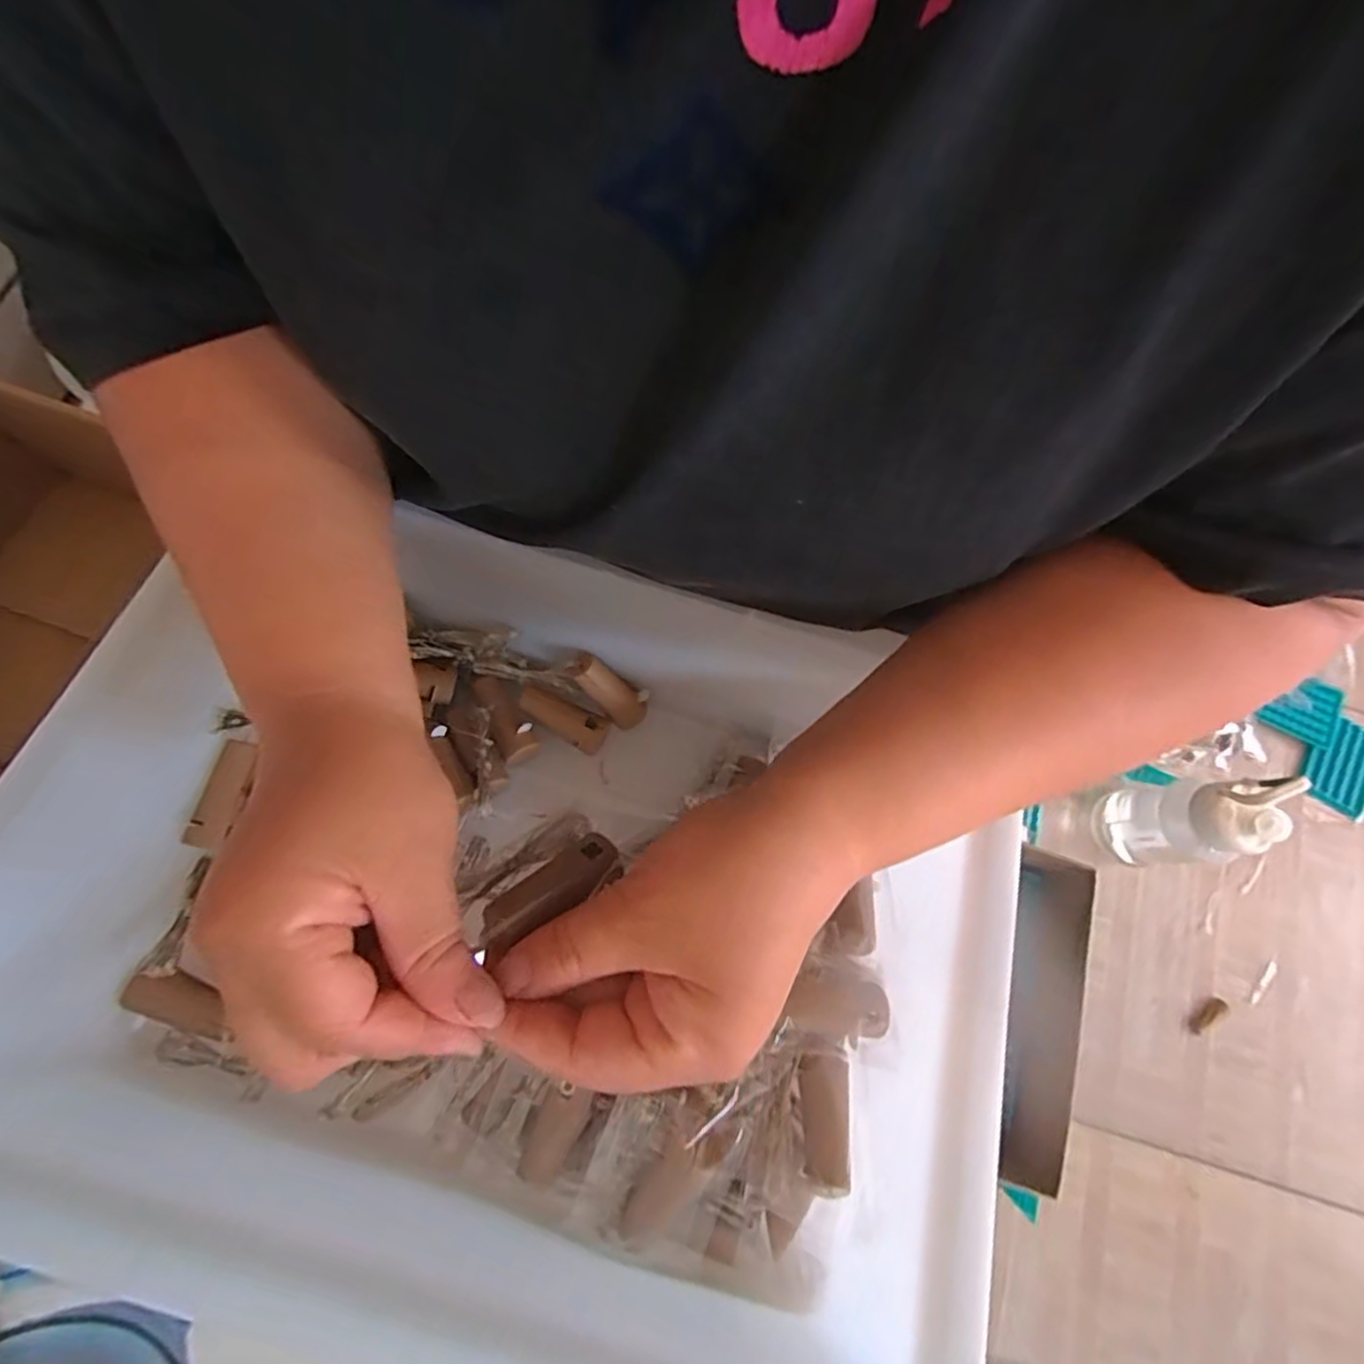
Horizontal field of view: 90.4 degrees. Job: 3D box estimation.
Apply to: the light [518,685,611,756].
[{"bbox_3d":[-0.066,0.019,0.379,0.049,0.016,0.021,31,74,6],"label":"light"}]

